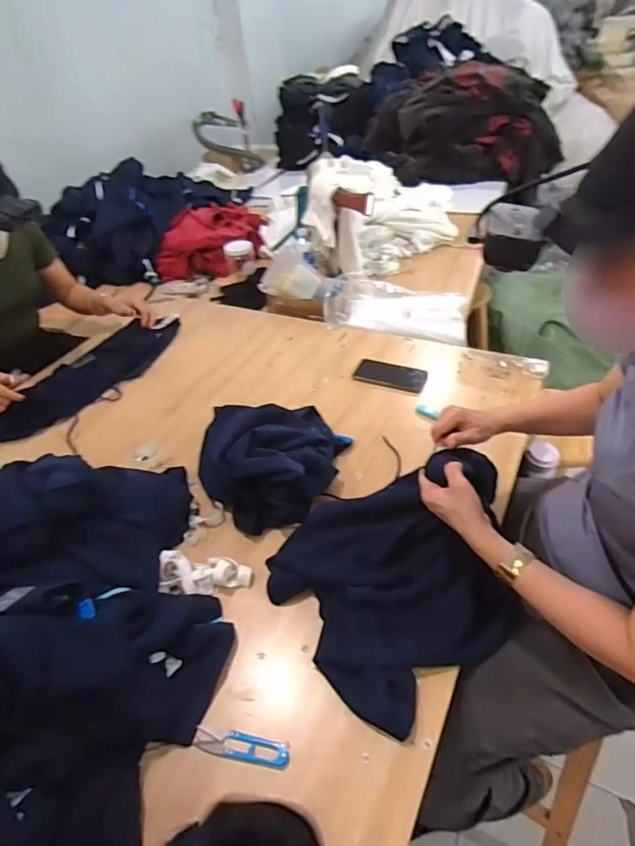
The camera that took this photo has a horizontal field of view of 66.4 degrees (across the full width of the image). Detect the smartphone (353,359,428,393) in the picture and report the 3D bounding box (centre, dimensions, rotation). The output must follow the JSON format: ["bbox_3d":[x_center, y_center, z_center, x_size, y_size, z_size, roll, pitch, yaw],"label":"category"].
[{"bbox_3d":[0.174,-0.113,1.150,0.167,0.009,0.081,16,46,23],"label":"smartphone"}]

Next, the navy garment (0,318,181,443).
[{"bbox_3d":[-0.583,-0.131,1.228,0.180,0.065,0.584,20,48,27],"label":"navy garment"}]

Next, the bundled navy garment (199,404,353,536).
[{"bbox_3d":[-0.080,0.058,0.903,0.287,0.086,0.293,-11,42,-5],"label":"bundled navy garment"}]

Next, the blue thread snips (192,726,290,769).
[{"bbox_3d":[-0.094,0.398,0.596,0.121,0.008,0.032,4,42,11],"label":"blue thread snips"}]

